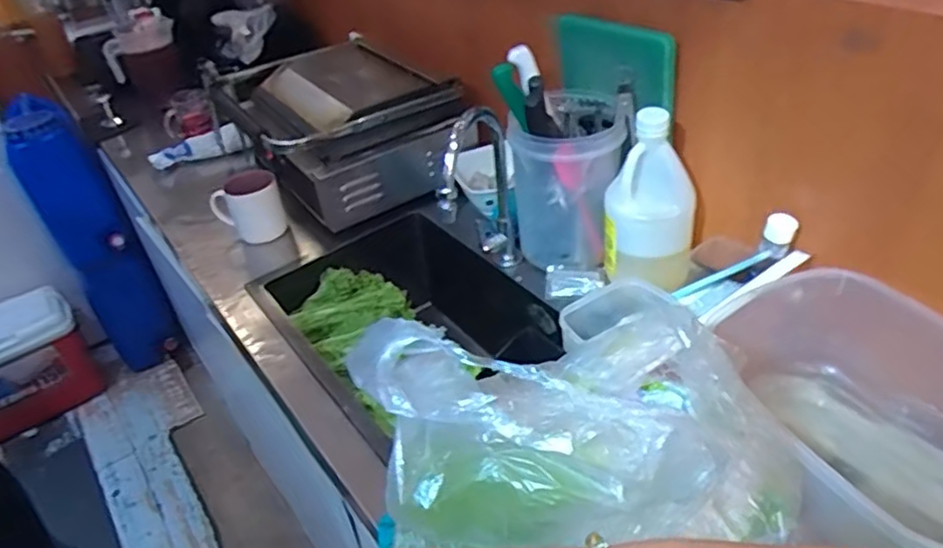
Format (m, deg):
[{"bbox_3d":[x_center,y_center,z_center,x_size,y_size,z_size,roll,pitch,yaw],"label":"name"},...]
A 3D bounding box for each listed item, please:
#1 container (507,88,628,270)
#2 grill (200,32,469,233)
[{"bbox_3d":[0.139,-0.135,0.986,0.158,0.216,0.136,-1,38,8],"label":"container"},{"bbox_3d":[-0.262,-0.298,1.274,0.320,0.165,0.449,-25,41,-21],"label":"grill"}]

